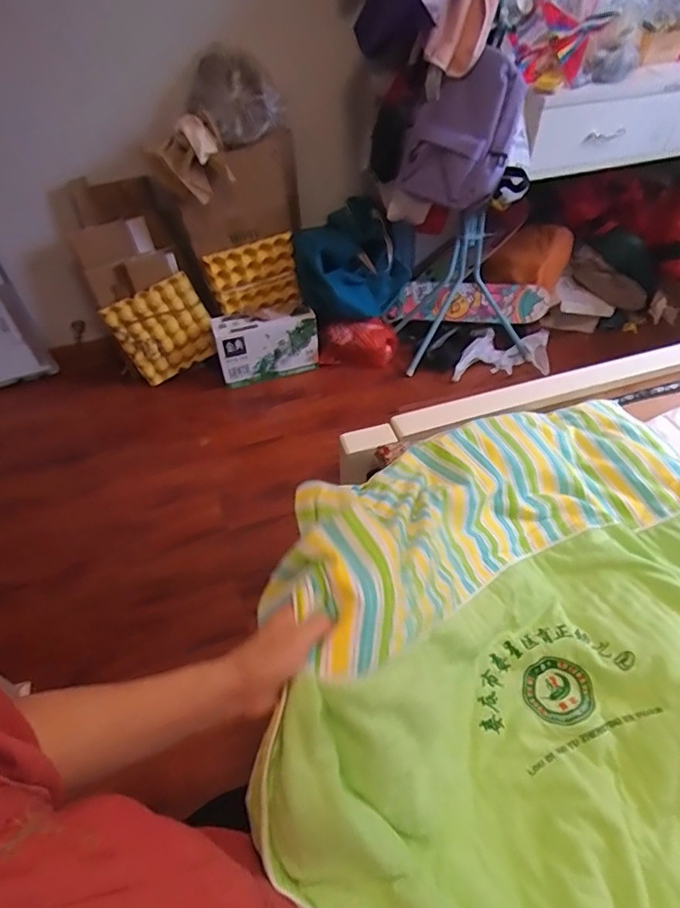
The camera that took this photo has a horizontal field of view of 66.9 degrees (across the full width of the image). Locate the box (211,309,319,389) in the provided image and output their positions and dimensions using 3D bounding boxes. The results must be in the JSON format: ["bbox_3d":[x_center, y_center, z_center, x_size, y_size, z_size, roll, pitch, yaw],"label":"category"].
[{"bbox_3d":[-0.237,-0.358,1.686,0.317,0.197,0.102,-12,49,-8],"label":"box"}]

